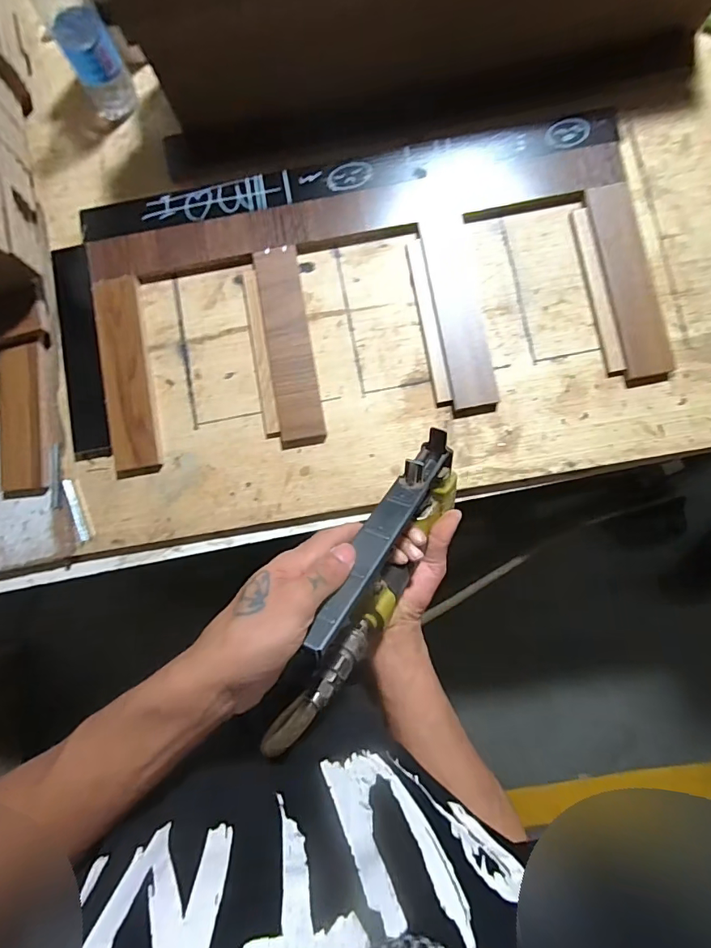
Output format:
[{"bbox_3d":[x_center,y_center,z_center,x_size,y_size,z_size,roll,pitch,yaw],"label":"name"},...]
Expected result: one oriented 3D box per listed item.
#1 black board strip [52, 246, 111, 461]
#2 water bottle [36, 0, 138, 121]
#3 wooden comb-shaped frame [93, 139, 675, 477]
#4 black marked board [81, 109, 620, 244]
[{"bbox_3d":[-0.379,-0.171,0.640,0.056,0.018,0.300,-9,84,2],"label":"black board strip"},{"bbox_3d":[-0.355,-0.569,0.585,0.071,0.208,0.069,-32,84,-1],"label":"water bottle"},{"bbox_3d":[0.020,-0.228,0.628,0.742,0.025,0.332,-11,83,2],"label":"wooden comb-shaped frame"},{"bbox_3d":[-0.016,-0.418,0.642,0.741,0.011,0.069,-9,84,2],"label":"black marked board"}]

